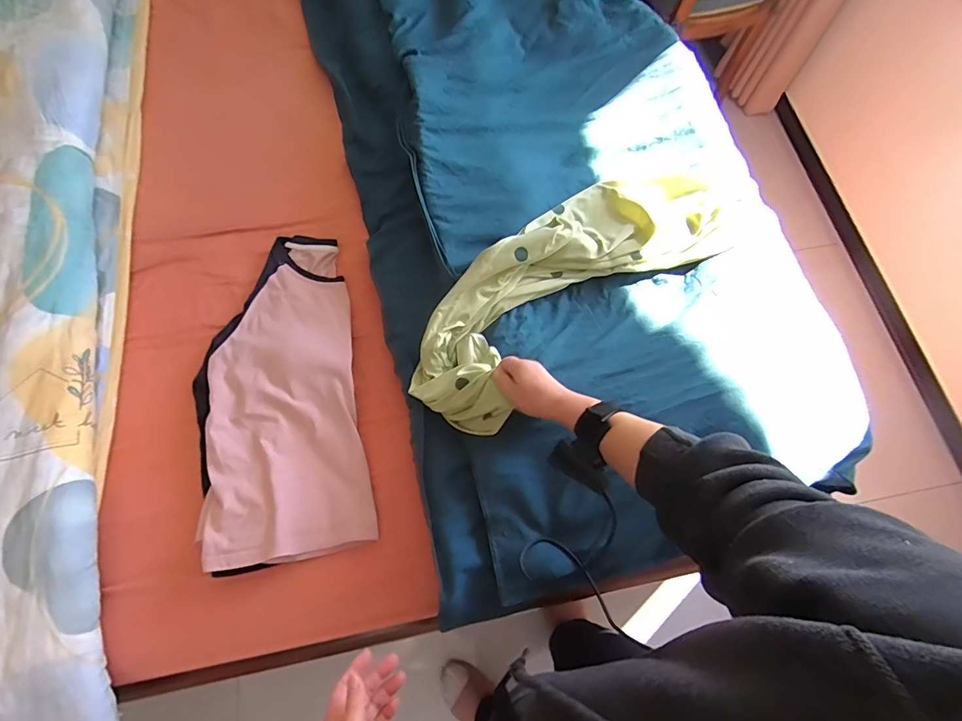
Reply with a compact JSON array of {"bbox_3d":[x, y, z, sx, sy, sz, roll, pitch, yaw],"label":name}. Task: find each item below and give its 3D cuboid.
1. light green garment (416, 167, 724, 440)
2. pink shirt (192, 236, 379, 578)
[{"bbox_3d":[0.132,-0.129,0.748,0.561,0.095,0.206,-39,76,-17],"label":"light green garment"},{"bbox_3d":[-0.328,0.037,0.762,0.254,0.055,0.538,-10,71,-5],"label":"pink shirt"}]

